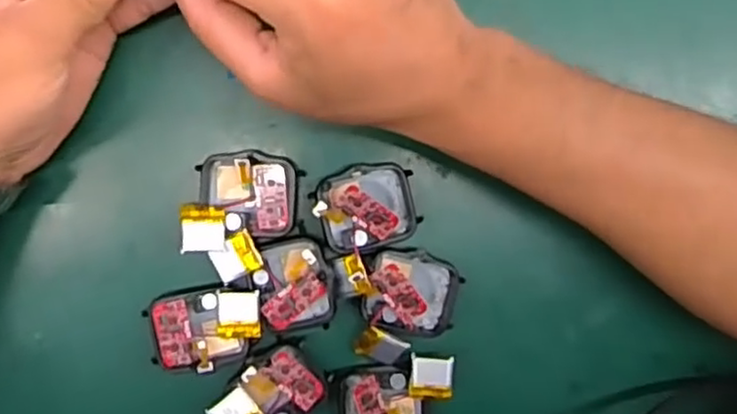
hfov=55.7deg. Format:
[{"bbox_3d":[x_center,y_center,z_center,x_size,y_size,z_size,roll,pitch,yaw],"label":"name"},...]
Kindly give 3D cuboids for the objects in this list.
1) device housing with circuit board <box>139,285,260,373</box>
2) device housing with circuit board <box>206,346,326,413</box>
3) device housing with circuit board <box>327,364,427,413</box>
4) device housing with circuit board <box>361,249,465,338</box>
[{"bbox_3d":[-0.075,0.056,0.322,0.051,0.014,0.035,-8,95,-4],"label":"device housing with circuit board"},{"bbox_3d":[-0.046,0.089,0.324,0.047,0.012,0.033,-41,96,-1],"label":"device housing with circuit board"},{"bbox_3d":[0.006,0.095,0.331,0.043,0.008,0.040,-11,95,-4],"label":"device housing with circuit board"},{"bbox_3d":[0.021,0.041,0.326,0.043,0.012,0.038,14,93,-5],"label":"device housing with circuit board"}]

